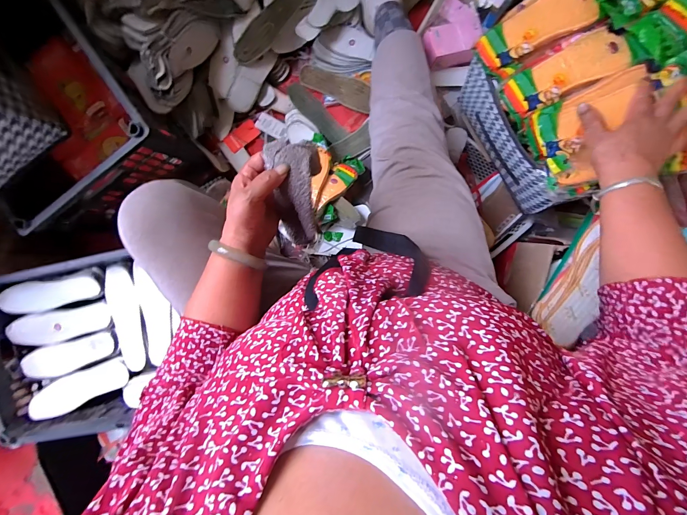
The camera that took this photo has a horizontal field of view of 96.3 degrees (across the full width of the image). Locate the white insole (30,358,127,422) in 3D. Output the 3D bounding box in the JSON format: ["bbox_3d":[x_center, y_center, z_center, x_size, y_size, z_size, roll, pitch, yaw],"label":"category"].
[{"bbox_3d":[-0.602,0.299,0.705,0.204,0.020,0.074,-23,90,-8],"label":"white insole"}]

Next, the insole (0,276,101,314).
[{"bbox_3d":[-0.627,0.079,0.655,0.217,0.022,0.066,-9,92,8],"label":"insole"}]

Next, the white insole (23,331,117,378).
[{"bbox_3d":[-0.614,0.221,0.697,0.216,0.035,0.069,-18,91,9],"label":"white insole"}]

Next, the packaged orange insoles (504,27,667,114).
[{"bbox_3d":[0.330,-0.269,0.433,0.186,0.020,0.069,-19,91,9],"label":"packaged orange insoles"}]

